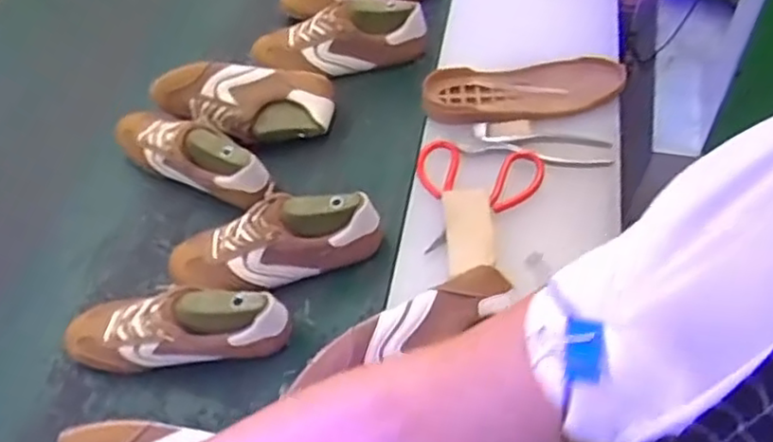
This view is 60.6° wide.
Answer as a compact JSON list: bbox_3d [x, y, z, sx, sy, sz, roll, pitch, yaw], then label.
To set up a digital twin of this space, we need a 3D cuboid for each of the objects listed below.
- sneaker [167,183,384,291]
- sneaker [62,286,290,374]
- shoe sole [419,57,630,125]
[{"bbox_3d":[-0.138,0.020,0.789,0.256,0.107,0.084,-4,55,-4],"label":"sneaker"},{"bbox_3d":[-0.241,0.122,0.752,0.264,0.090,0.087,-7,54,9],"label":"sneaker"},{"bbox_3d":[0.173,-0.168,0.851,0.250,0.039,0.091,-6,52,3],"label":"shoe sole"}]

